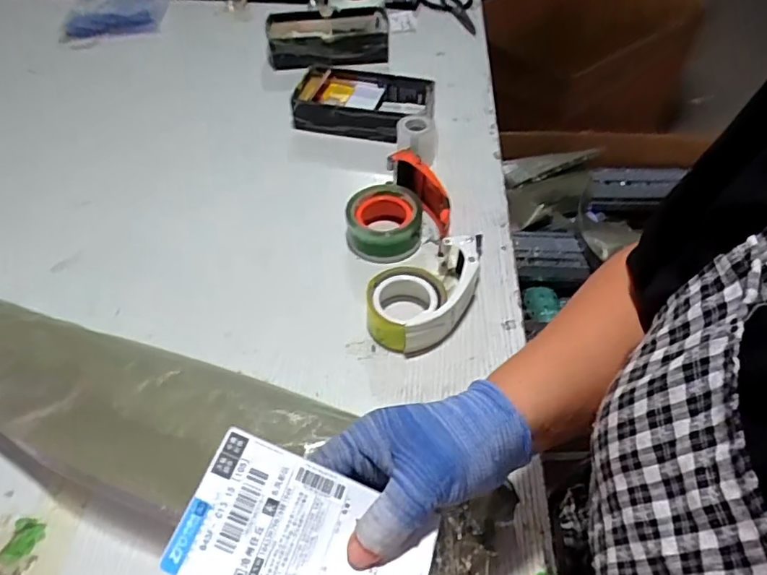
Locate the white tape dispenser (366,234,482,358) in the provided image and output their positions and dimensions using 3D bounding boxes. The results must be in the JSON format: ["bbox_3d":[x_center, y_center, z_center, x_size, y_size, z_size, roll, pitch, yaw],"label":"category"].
[{"bbox_3d":[0.047,0.001,0.625,0.096,0.066,0.152,25,56,20],"label":"white tape dispenser"}]

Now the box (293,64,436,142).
[{"bbox_3d":[-0.033,-0.293,0.880,0.219,0.046,0.129,10,52,9],"label":"box"}]

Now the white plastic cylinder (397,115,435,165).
[{"bbox_3d":[0.047,-0.216,0.792,0.055,0.064,0.043,-1,51,1],"label":"white plastic cylinder"}]

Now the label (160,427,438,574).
[{"bbox_3d":[-0.039,0.134,0.289,0.129,0.008,0.074,23,57,-1],"label":"label"}]

